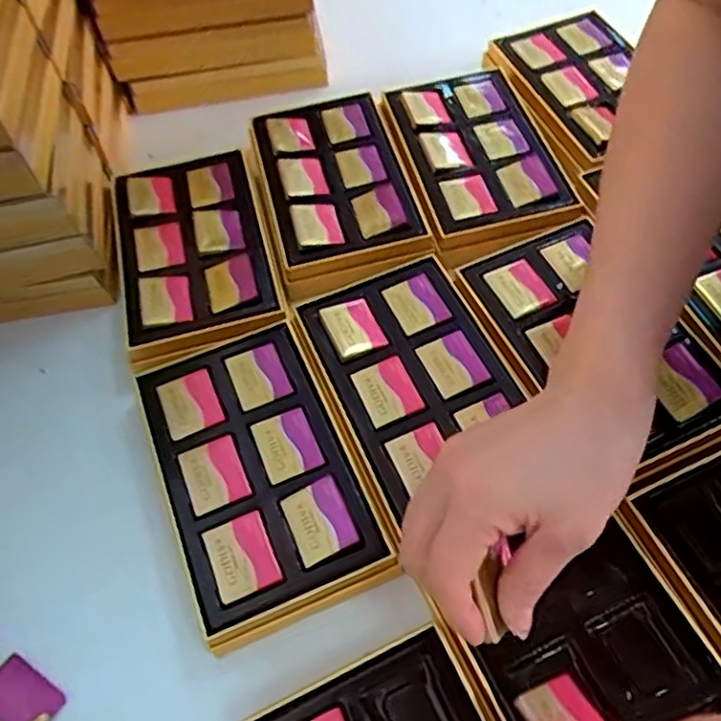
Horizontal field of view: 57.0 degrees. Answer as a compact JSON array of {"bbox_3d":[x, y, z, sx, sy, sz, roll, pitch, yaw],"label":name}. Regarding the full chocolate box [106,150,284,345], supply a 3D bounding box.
[{"bbox_3d":[-0.115,-0.076,0.461,0.107,0.036,0.161,-14,59,-4],"label":"full chocolate box"}]

